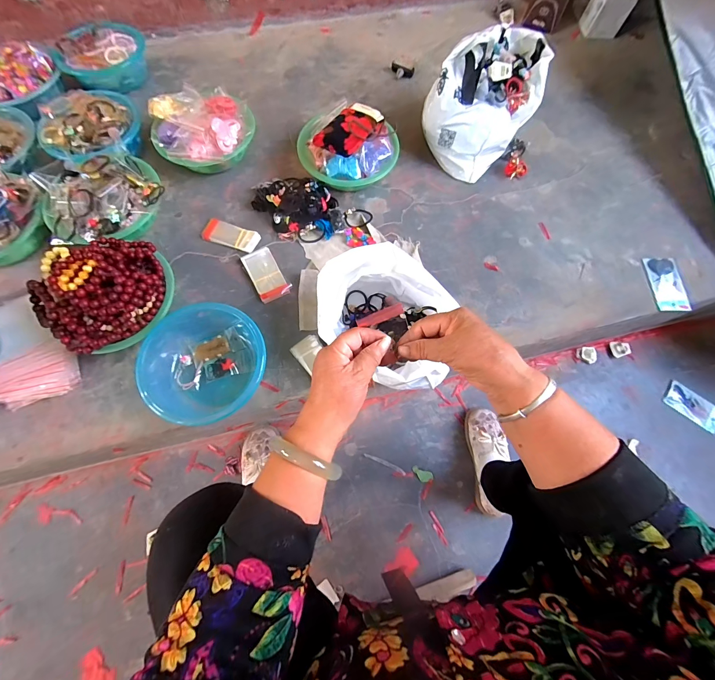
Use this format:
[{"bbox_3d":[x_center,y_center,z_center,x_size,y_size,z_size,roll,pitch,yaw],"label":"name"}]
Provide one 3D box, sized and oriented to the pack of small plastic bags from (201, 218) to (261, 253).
[{"bbox_3d":[-0.293,-0.241,0.745,0.128,0.015,0.054,21,71,5],"label":"pack of small plastic bags"}]

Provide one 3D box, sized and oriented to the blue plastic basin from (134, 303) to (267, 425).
[{"bbox_3d":[-0.286,0.036,0.622,0.223,0.077,0.211,1,70,-2],"label":"blue plastic basin"}]

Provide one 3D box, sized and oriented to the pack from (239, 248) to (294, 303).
[{"bbox_3d":[-0.204,-0.147,0.714,0.069,0.021,0.130,-30,74,-12],"label":"pack"}]

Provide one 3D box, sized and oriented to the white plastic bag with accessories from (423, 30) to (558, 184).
[{"bbox_3d":[0.329,-0.602,0.801,0.203,0.200,0.328,40,74,12],"label":"white plastic bag with accessories"}]

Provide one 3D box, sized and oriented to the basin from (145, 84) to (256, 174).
[{"bbox_3d":[-0.371,-0.504,0.790,0.226,0.108,0.208,1,70,-2],"label":"basin"}]

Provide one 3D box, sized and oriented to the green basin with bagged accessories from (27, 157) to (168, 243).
[{"bbox_3d":[-0.548,-0.300,0.714,0.233,0.096,0.197,-21,72,-8],"label":"green basin with bagged accessories"}]

